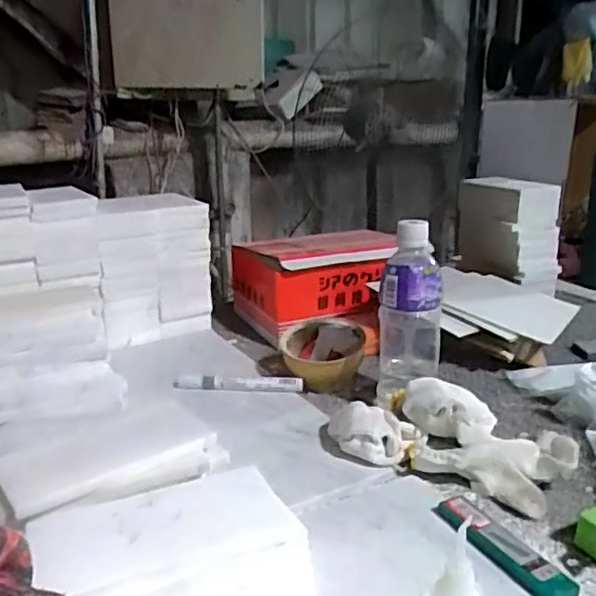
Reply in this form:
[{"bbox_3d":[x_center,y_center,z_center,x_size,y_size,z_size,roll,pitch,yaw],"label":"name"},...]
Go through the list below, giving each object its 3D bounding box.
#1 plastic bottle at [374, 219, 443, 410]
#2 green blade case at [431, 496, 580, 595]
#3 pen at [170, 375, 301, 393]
[{"bbox_3d":[0.113,0.020,0.636,0.064,0.190,0.054,3,18,13],"label":"plastic bottle"},{"bbox_3d":[0.145,0.179,0.448,0.028,0.013,0.116,-10,21,-25],"label":"green blade case"},{"bbox_3d":[-0.069,0.098,0.705,0.147,0.020,0.020,3,20,10],"label":"pen"}]

